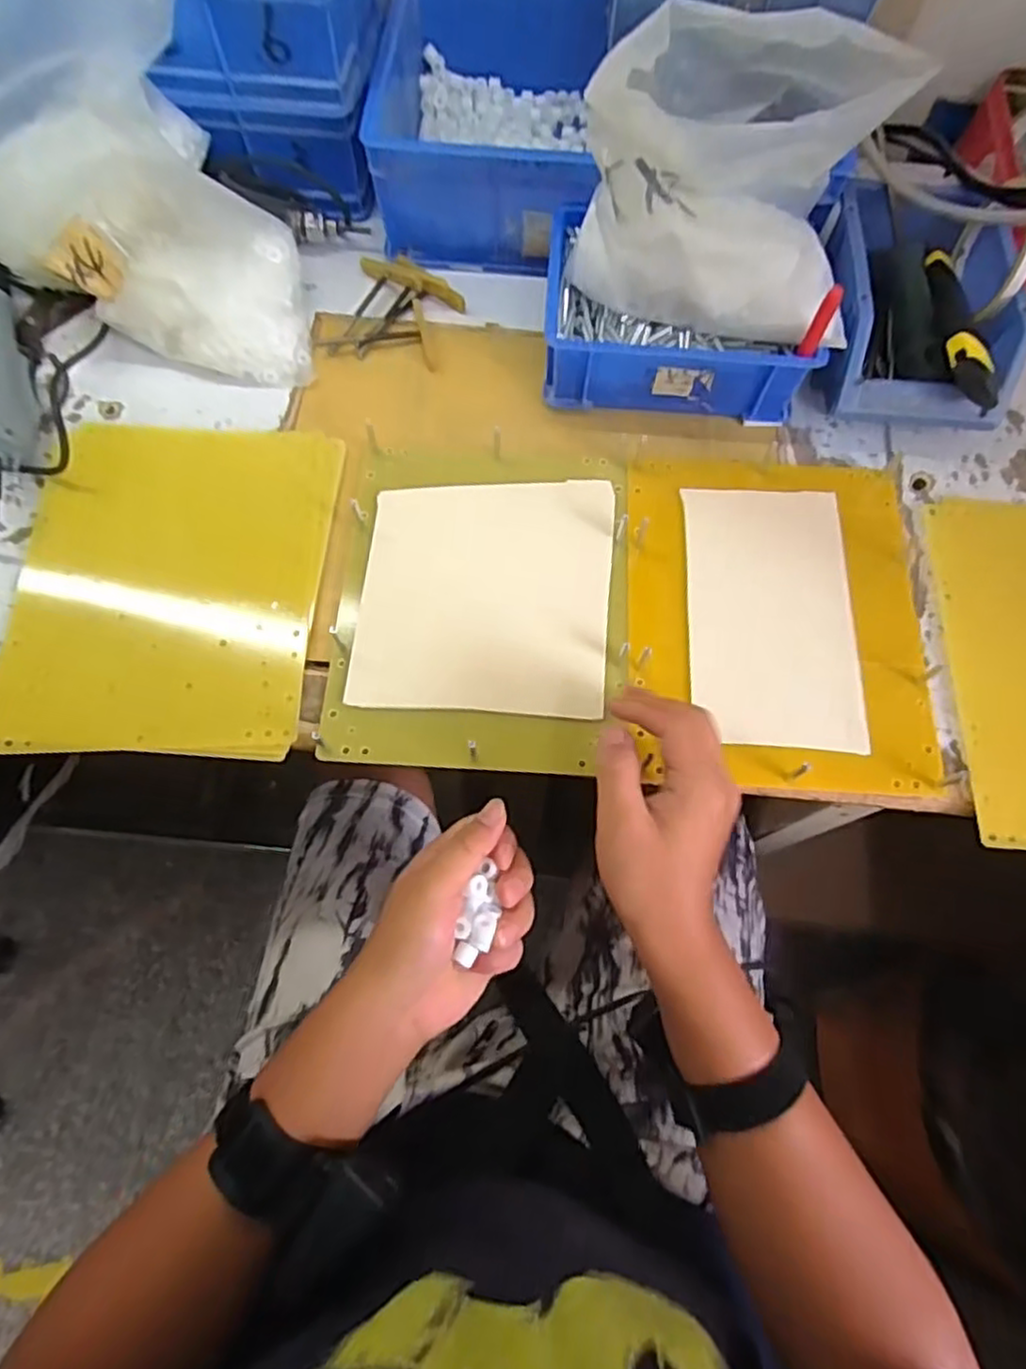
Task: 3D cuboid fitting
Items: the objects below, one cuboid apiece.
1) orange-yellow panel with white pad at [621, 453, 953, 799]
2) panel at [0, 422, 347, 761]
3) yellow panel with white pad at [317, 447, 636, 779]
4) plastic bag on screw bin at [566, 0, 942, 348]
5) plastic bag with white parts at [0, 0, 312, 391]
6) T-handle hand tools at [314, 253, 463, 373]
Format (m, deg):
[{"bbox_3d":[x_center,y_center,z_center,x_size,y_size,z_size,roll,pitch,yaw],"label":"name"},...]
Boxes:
[{"bbox_3d":[0.177,-0.053,0.462,0.195,0.028,0.242,3,70,0],"label":"orange-yellow panel with white pad"},{"bbox_3d":[-0.232,-0.074,0.470,0.198,0.011,0.246,2,70,0],"label":"panel"},{"bbox_3d":[-0.020,-0.062,0.473,0.190,0.007,0.242,3,70,0],"label":"yellow panel with white pad"},{"bbox_3d":[0.136,-0.329,0.451,0.177,0.146,0.141,1,69,-2],"label":"plastic bag on screw bin"},{"bbox_3d":[-0.284,-0.372,0.470,0.195,0.222,0.289,-33,74,-12],"label":"plastic bag with white parts"},{"bbox_3d":[-0.094,-0.300,0.555,0.092,0.020,0.092,19,71,6],"label":"T-handle hand tools"}]

